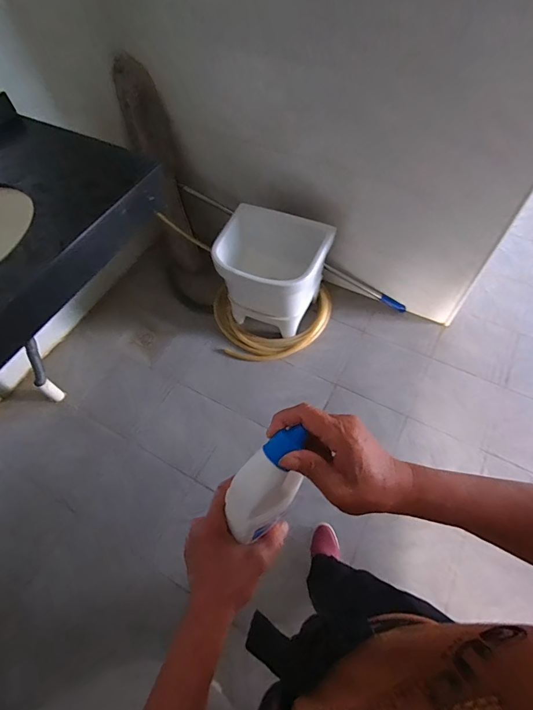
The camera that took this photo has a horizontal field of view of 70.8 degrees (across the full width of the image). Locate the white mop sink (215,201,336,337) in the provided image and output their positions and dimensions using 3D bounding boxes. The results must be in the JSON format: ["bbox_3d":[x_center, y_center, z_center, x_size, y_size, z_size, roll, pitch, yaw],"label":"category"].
[{"bbox_3d":[0.023,-0.357,1.649,0.415,0.418,0.363,17,62,12],"label":"white mop sink"}]

